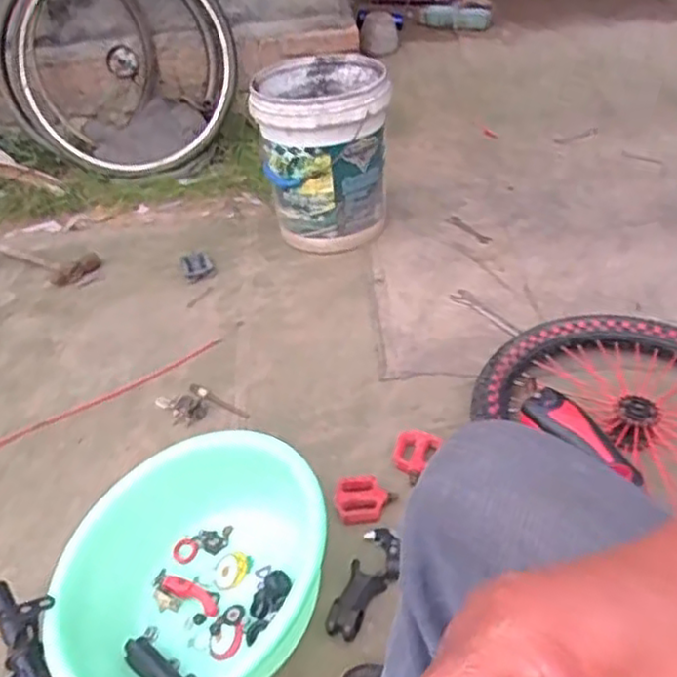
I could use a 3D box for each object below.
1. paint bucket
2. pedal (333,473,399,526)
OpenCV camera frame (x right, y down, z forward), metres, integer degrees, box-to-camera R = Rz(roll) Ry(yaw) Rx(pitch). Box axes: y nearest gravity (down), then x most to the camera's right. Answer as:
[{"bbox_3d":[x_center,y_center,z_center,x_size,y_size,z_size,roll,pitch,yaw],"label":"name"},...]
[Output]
[{"bbox_3d":[-0.035,-0.424,1.592,0.291,0.350,0.304,-5,37,-1],"label":"paint bucket"},{"bbox_3d":[0.039,0.235,1.008,0.086,0.021,0.075,-7,37,-5],"label":"pedal"}]

